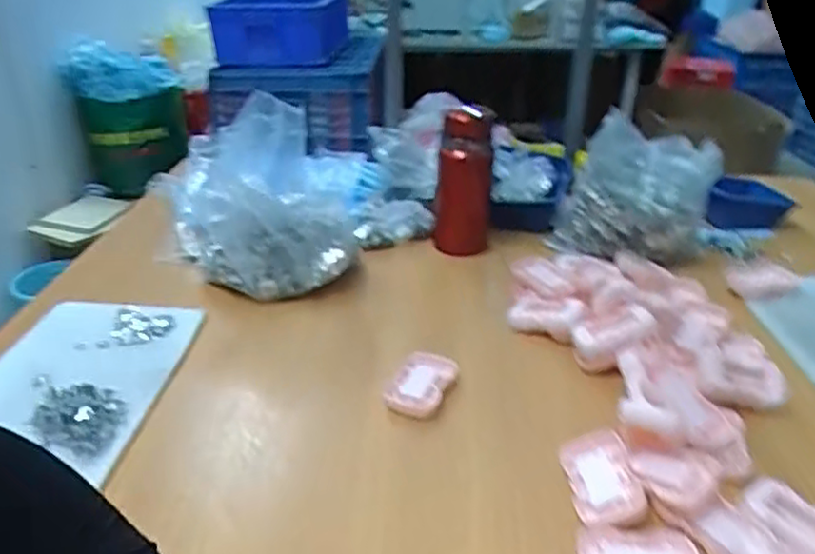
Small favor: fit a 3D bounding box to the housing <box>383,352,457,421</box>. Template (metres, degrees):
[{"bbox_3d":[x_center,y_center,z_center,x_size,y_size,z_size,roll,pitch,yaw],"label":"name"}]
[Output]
[{"bbox_3d":[0.011,0.113,0.699,0.055,0.027,0.079,11,28,21],"label":"housing"}]

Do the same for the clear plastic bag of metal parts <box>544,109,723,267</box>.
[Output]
[{"bbox_3d":[0.333,-0.108,1.007,0.215,0.198,0.129,10,28,20],"label":"clear plastic bag of metal parts"}]

